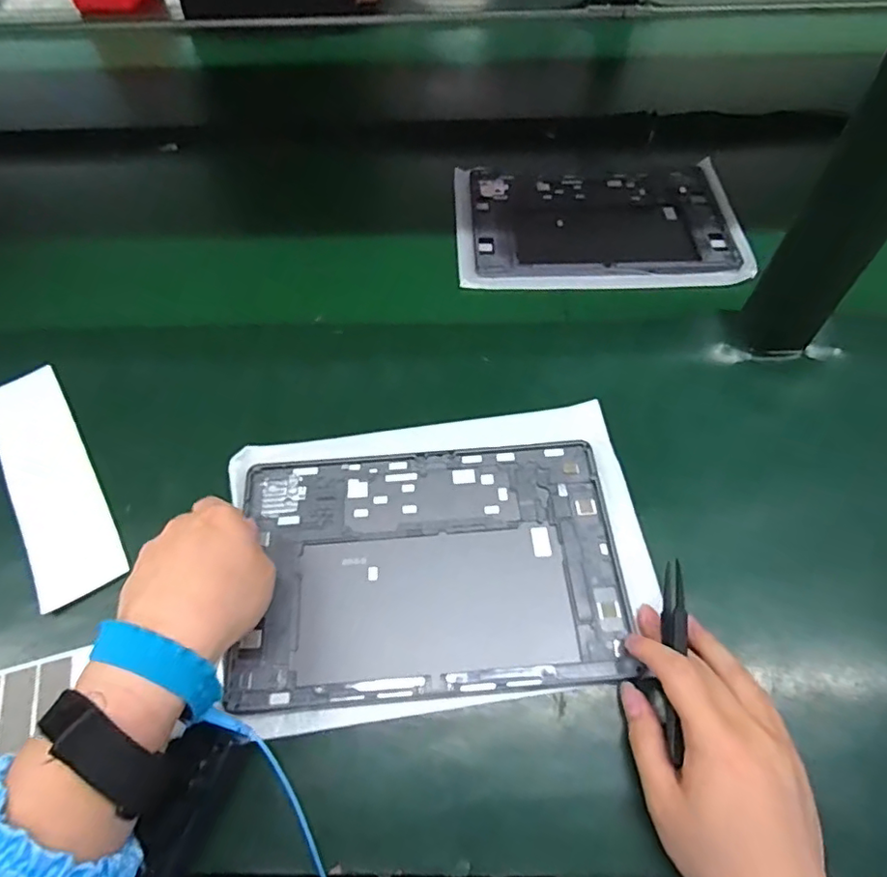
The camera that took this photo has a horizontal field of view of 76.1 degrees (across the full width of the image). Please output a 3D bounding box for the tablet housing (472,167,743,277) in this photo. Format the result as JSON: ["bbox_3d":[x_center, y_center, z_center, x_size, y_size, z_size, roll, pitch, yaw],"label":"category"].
[{"bbox_3d":[0.160,-0.227,0.588,0.256,0.010,0.166,-1,58,1],"label":"tablet housing"}]

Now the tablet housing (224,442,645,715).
[{"bbox_3d":[-0.008,0.085,0.386,0.248,0.011,0.167,-5,58,-1],"label":"tablet housing"}]

